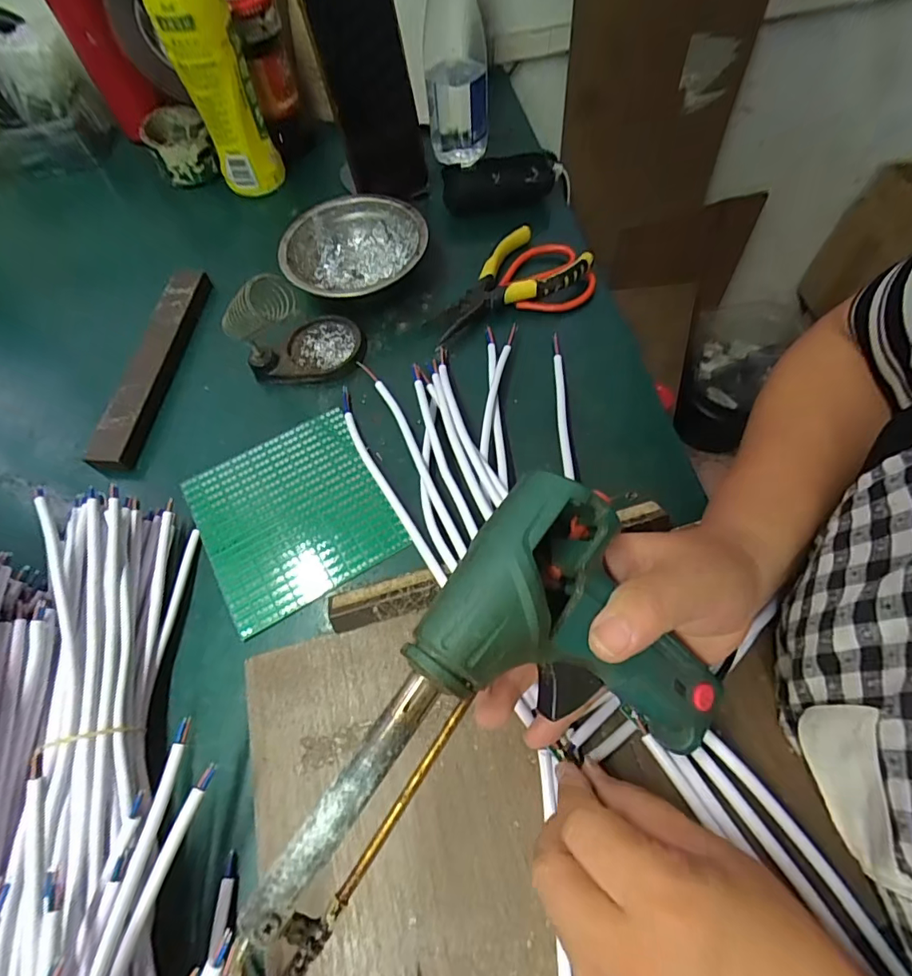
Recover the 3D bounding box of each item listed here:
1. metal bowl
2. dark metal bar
[{"bbox_3d":[-0.089,-0.210,0.454,0.126,0.046,0.126,-2,61,3],"label":"metal bowl"},{"bbox_3d":[-0.258,-0.108,0.424,0.029,0.021,0.206,2,61,5],"label":"dark metal bar"}]

